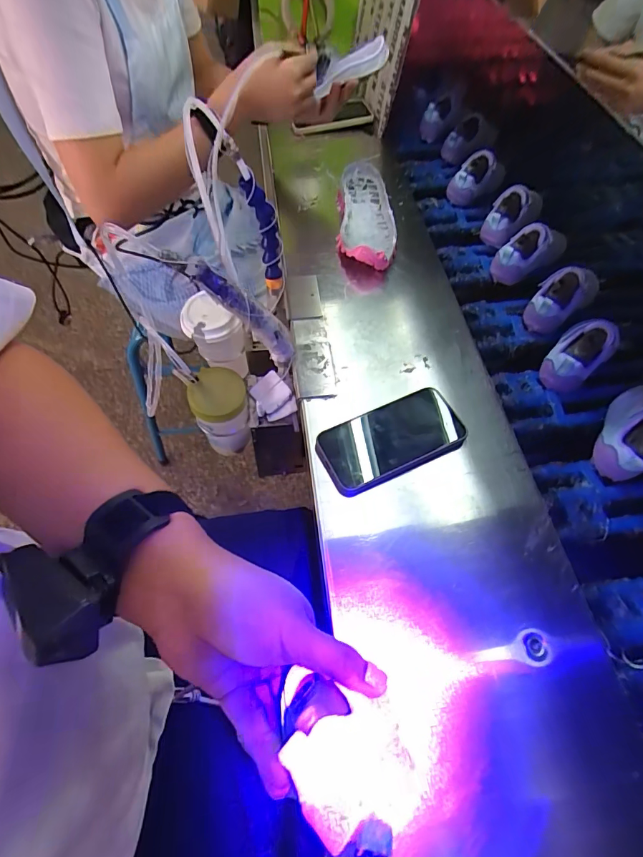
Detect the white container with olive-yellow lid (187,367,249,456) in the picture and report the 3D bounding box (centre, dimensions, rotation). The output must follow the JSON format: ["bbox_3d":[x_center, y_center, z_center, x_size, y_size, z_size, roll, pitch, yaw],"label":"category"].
[{"bbox_3d":[-0.139,-0.017,0.593,0.072,0.130,0.067,-10,59,1],"label":"white container with olive-yellow lid"}]

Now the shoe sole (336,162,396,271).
[{"bbox_3d":[0.070,-0.336,0.671,0.087,0.047,0.235,-2,60,6],"label":"shoe sole"}]

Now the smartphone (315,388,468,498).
[{"bbox_3d":[0.080,0.011,0.475,0.164,0.017,0.080,-25,60,-8],"label":"smartphone"}]

